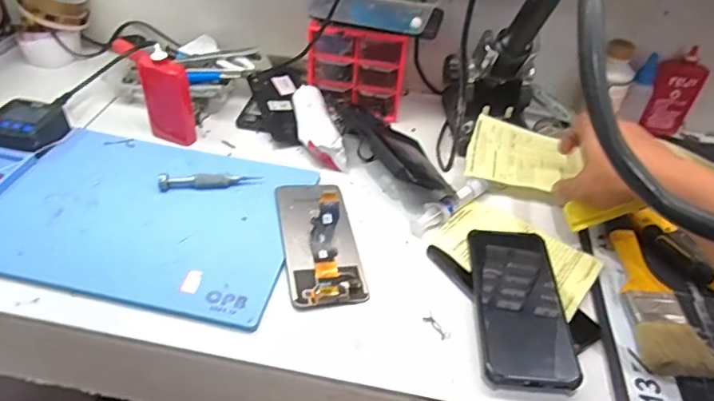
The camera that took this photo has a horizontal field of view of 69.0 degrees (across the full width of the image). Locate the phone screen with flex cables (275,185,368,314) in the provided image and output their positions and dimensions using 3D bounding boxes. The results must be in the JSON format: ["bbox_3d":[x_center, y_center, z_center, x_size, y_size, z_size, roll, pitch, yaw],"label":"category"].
[{"bbox_3d":[-0.037,0.027,0.519,0.074,0.034,0.169,-1,43,-16],"label":"phone screen with flex cables"}]

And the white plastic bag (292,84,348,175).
[{"bbox_3d":[-0.053,-0.094,0.656,0.045,0.026,0.143,-11,44,-16],"label":"white plastic bag"}]

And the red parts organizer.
[{"bbox_3d":[0.001,-0.182,0.693,0.127,0.113,0.062,10,42,6],"label":"red parts organizer"}]

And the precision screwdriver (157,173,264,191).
[{"bbox_3d":[-0.162,-0.023,0.571,0.107,0.014,0.014,-4,43,-9],"label":"precision screwdriver"}]

